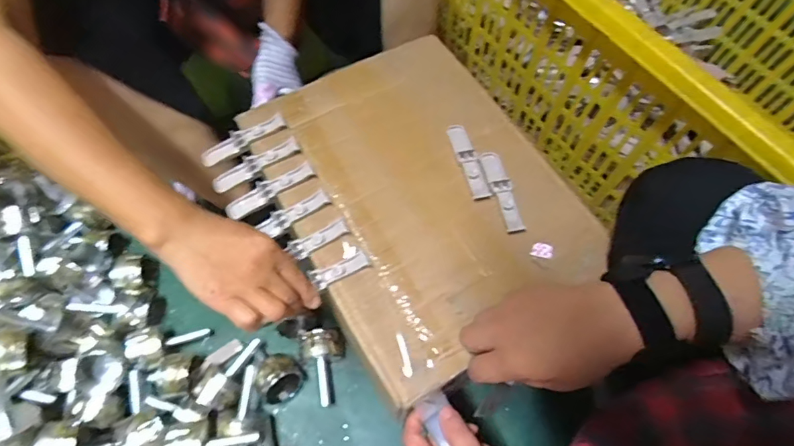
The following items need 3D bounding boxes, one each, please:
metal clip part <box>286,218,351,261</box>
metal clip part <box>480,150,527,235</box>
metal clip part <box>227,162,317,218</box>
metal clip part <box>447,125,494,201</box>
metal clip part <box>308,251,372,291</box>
[{"bbox_3d":[-0.078,0.016,0.466,0.062,0.010,0.018,-25,68,-13],"label":"metal clip part"},{"bbox_3d":[0.111,-0.034,0.487,0.023,0.009,0.097,-10,65,-7],"label":"metal clip part"},{"bbox_3d":[-0.138,-0.035,0.492,0.104,0.012,0.022,-27,66,2],"label":"metal clip part"},{"bbox_3d":[0.079,-0.068,0.505,0.023,0.011,0.097,-12,66,-7],"label":"metal clip part"},{"bbox_3d":[-0.055,0.047,0.453,0.058,0.007,0.018,-23,68,-12],"label":"metal clip part"}]

